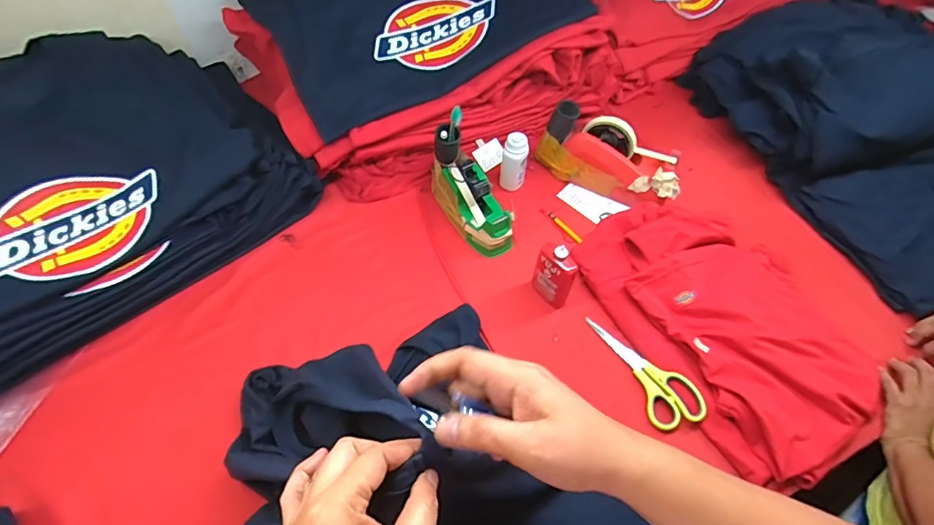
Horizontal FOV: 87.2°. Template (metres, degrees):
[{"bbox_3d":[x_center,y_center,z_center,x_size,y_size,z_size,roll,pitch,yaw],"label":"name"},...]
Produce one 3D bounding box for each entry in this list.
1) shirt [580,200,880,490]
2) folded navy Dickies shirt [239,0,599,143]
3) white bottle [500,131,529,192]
[{"bbox_3d":[0.365,0.070,0.691,0.266,0.054,0.417,-26,64,-17],"label":"shirt"},{"bbox_3d":[-0.096,-0.442,0.827,0.487,0.057,0.376,-30,78,-18],"label":"folded navy Dickies shirt"},{"bbox_3d":[0.078,-0.161,0.808,0.040,0.102,0.033,6,53,4],"label":"white bottle"}]

